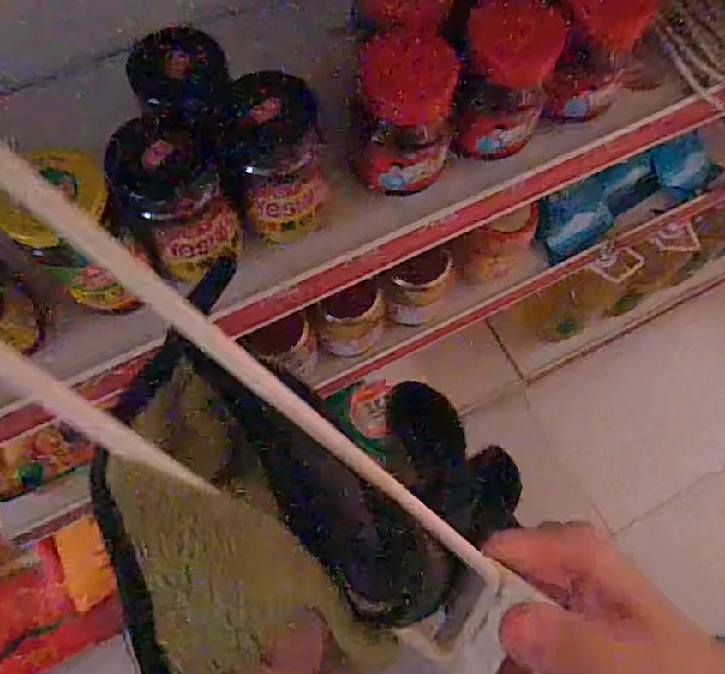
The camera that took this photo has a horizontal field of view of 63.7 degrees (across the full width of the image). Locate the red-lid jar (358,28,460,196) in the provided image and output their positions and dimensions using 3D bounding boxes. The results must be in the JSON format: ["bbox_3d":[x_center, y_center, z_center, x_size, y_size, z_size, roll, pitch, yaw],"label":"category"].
[{"bbox_3d":[0.037,-0.180,0.474,0.075,0.079,0.091,-1,70,-2],"label":"red-lid jar"}]

